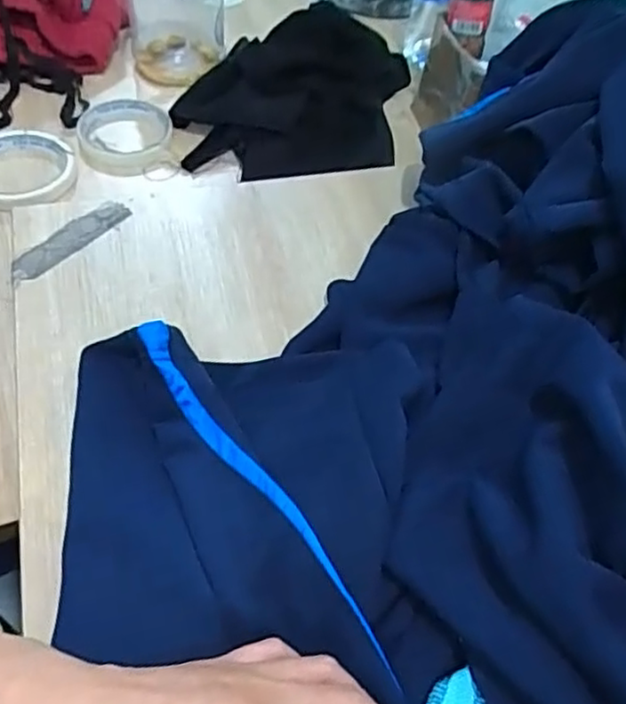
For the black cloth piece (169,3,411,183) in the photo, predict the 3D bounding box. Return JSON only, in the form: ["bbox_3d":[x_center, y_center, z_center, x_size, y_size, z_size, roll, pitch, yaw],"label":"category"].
[{"bbox_3d":[-0.018,-0.265,0.661,0.225,0.058,0.191,7,54,-2],"label":"black cloth piece"}]

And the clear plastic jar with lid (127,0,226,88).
[{"bbox_3d":[-0.140,-0.352,0.678,0.094,0.120,0.103,2,52,-2],"label":"clear plastic jar with lid"}]

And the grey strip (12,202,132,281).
[{"bbox_3d":[-0.181,-0.084,0.504,0.024,0.004,0.099,37,58,14],"label":"grey strip"}]

